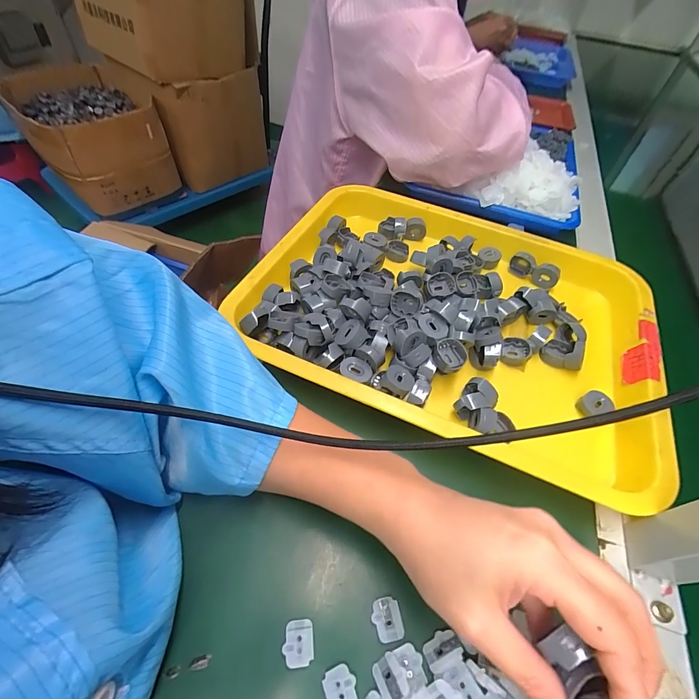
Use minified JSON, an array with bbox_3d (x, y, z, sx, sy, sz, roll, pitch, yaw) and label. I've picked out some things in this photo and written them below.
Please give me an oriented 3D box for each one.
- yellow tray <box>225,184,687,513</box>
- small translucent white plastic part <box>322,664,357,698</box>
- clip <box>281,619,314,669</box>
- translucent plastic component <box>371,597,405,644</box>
[{"bbox_3d":[0.104,-0.047,0.366,0.384,0.053,0.308,21,53,11],"label":"yellow tray"},{"bbox_3d":[-0.004,0.188,0.195,0.017,0.004,0.022,-15,55,-17],"label":"small translucent white plastic part"},{"bbox_3d":[-0.030,0.173,0.211,0.017,0.010,0.021,0,52,-5],"label":"clip"},{"bbox_3d":[0.023,0.164,0.218,0.017,0.004,0.021,-8,53,-11],"label":"translucent plastic component"}]

